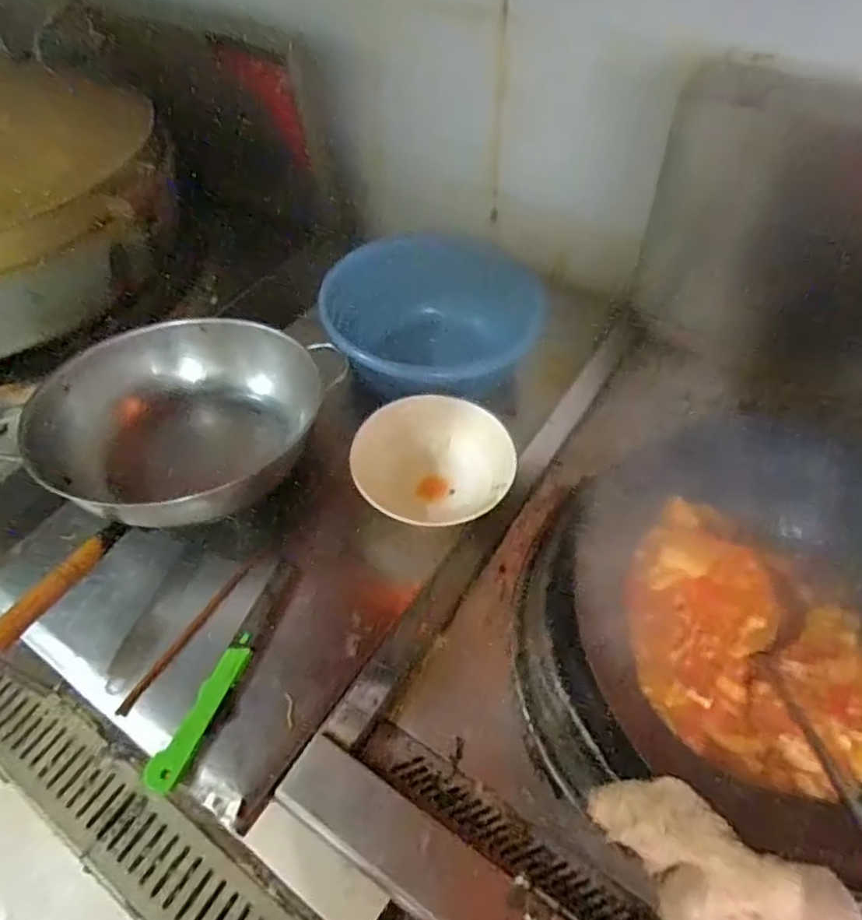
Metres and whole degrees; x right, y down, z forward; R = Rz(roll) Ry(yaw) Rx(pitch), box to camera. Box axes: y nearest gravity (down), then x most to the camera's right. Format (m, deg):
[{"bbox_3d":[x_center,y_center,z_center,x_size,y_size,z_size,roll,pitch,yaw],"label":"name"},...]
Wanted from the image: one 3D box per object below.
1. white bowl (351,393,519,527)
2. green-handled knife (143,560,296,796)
[{"bbox_3d":[0.005,0.014,0.862,0.212,0.118,0.171,-3,52,0],"label":"white bowl"},{"bbox_3d":[-0.236,0.236,0.713,0.036,0.016,0.270,15,54,14],"label":"green-handled knife"}]

